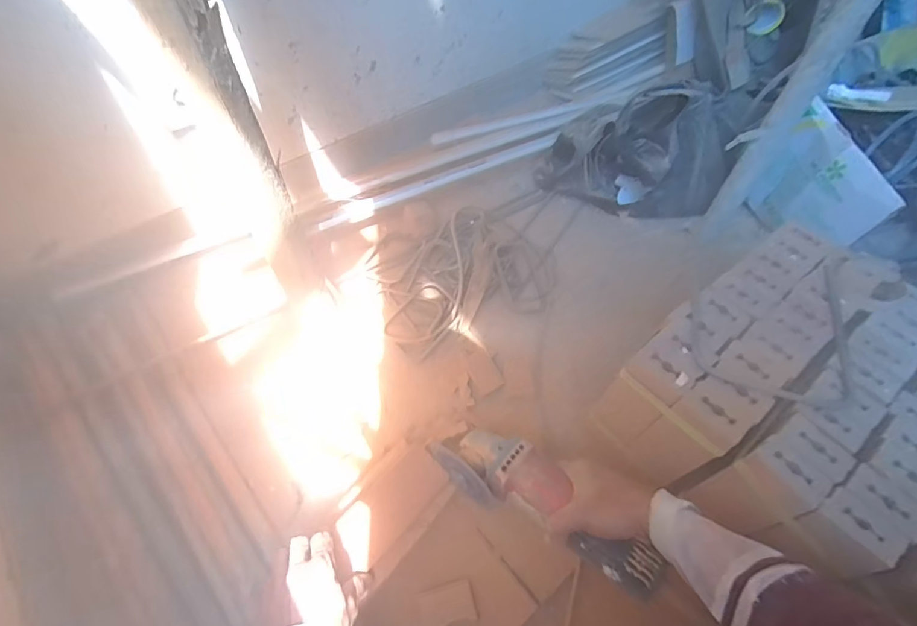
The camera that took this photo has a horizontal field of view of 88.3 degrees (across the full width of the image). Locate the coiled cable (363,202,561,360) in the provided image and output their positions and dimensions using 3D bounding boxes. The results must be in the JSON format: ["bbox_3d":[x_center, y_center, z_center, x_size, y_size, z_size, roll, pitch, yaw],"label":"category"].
[{"bbox_3d":[0.012,-0.086,0.807,0.314,0.061,0.231,-16,58,-13],"label":"coiled cable"}]

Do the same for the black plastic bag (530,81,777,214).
[{"bbox_3d":[0.354,-0.326,0.895,0.316,0.232,0.248,28,59,15],"label":"black plastic bag"}]

